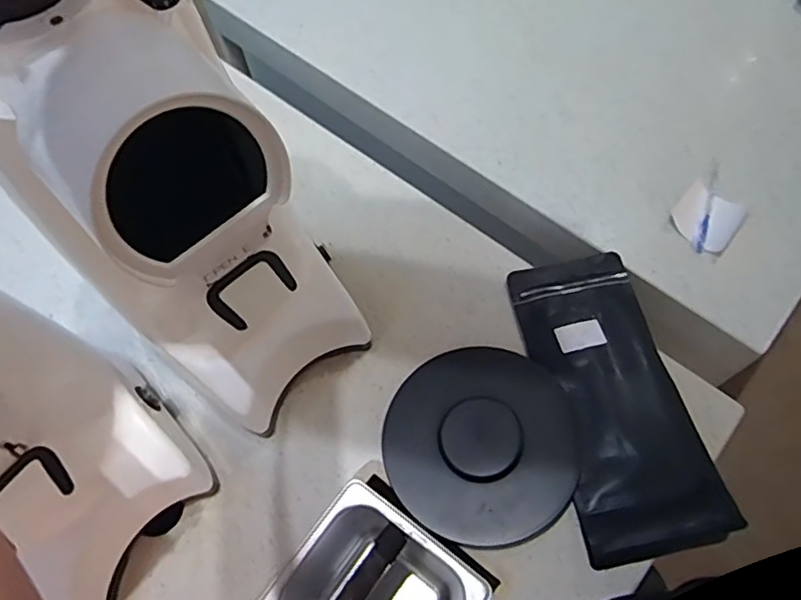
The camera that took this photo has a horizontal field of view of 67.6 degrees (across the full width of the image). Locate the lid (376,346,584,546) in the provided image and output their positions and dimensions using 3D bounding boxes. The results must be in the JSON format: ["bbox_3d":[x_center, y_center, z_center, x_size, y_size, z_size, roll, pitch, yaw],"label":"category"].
[{"bbox_3d":[0.083,0.145,0.626,0.194,0.042,0.201,-1,65,2],"label":"lid"}]

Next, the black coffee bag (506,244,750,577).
[{"bbox_3d":[0.223,0.093,0.629,0.135,0.049,0.321,-10,65,-2],"label":"black coffee bag"}]

